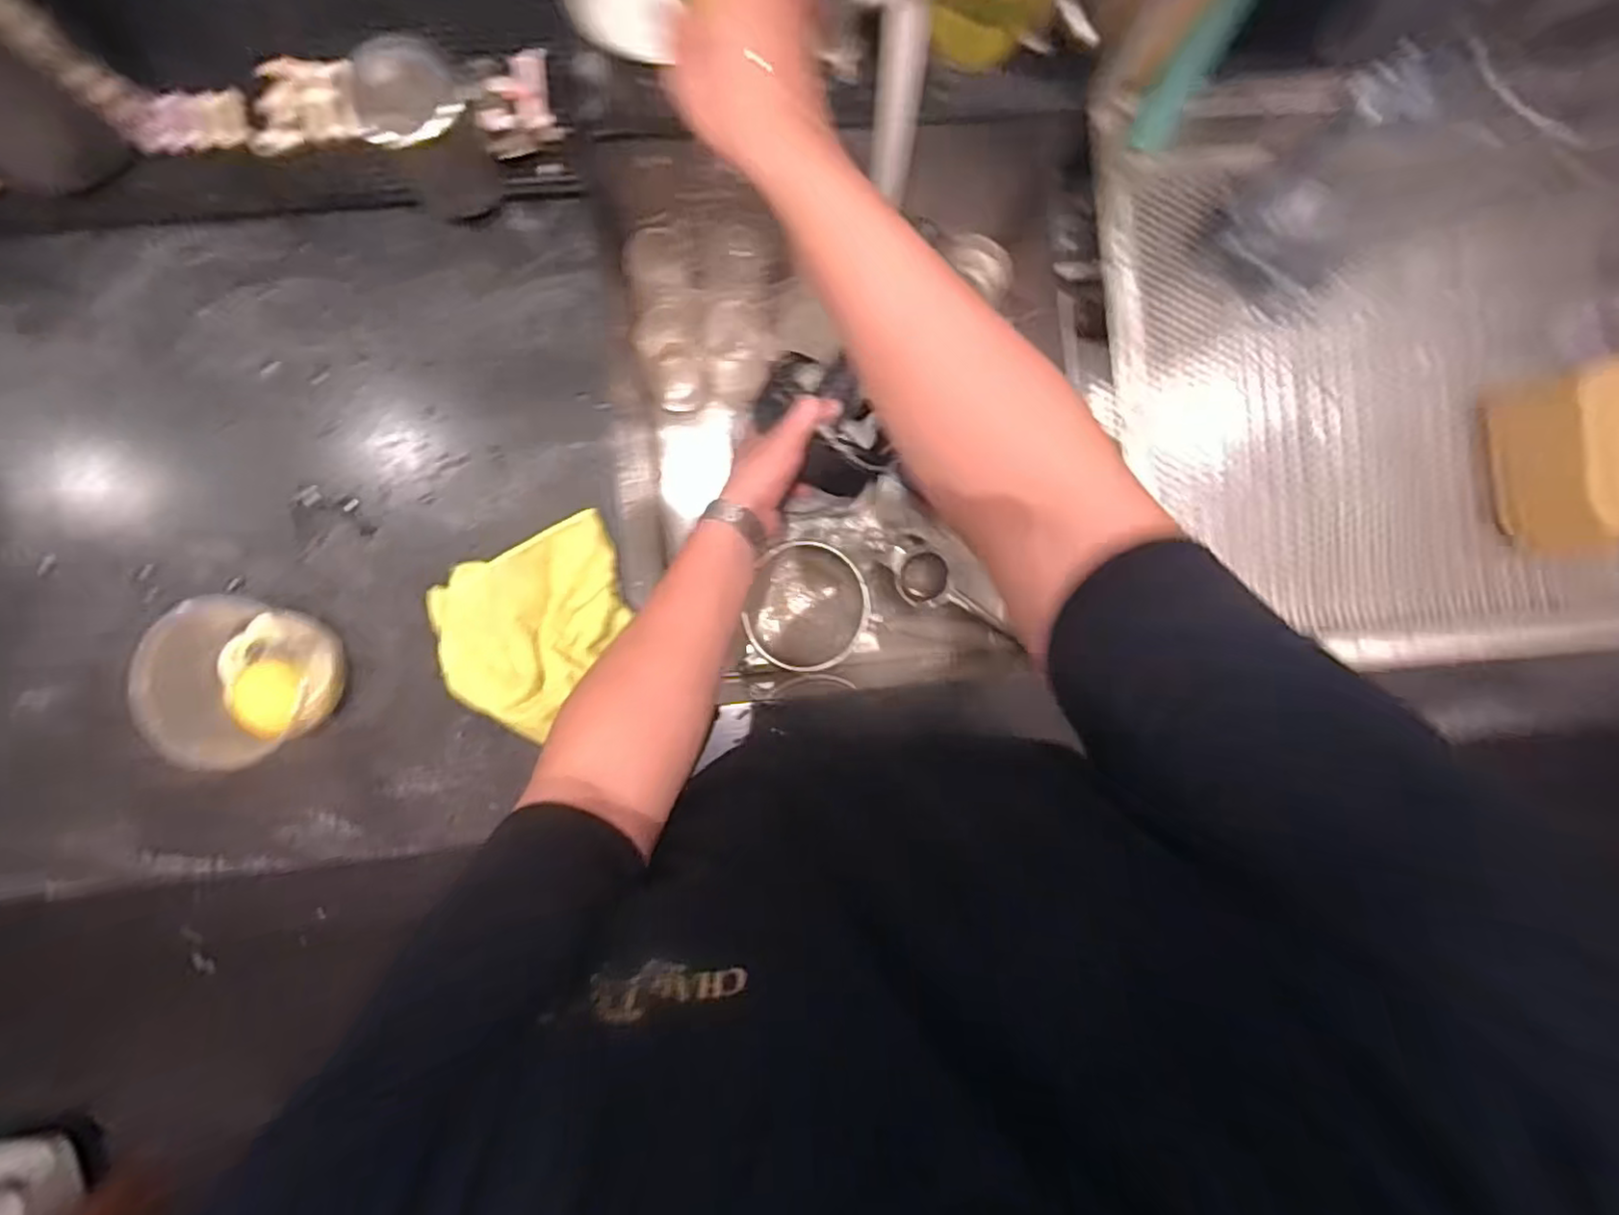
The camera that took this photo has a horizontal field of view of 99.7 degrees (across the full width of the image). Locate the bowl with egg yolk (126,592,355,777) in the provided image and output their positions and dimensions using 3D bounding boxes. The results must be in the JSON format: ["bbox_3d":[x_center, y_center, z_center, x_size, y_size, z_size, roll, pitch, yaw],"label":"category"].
[{"bbox_3d":[-0.418,0.057,0.509,0.103,0.068,0.126,-3,89,-4],"label":"bowl with egg yolk"}]

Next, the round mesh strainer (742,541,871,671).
[{"bbox_3d":[-0.002,-0.002,0.852,0.144,0.067,0.152,-2,89,-4],"label":"round mesh strainer"}]

